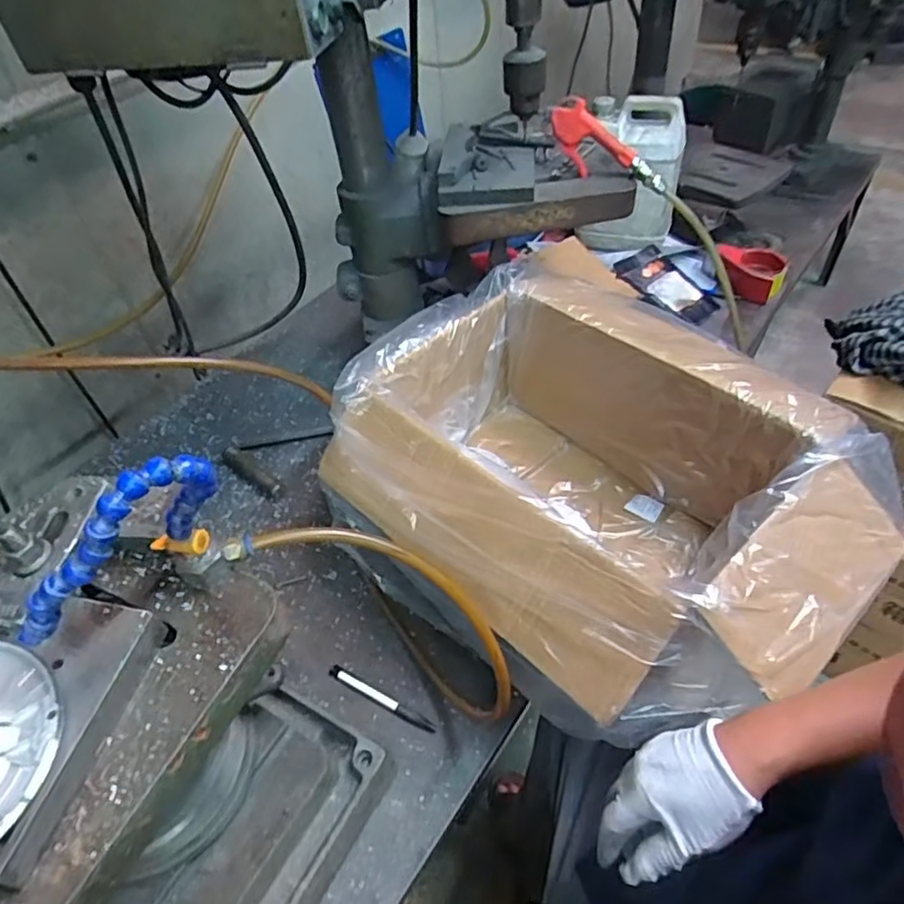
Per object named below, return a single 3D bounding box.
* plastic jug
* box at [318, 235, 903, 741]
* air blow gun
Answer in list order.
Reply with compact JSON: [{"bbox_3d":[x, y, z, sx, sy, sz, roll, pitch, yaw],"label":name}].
[{"bbox_3d":[0.334,-0.509,1.165,0.172,0.251,0.120,12,50,18],"label":"plastic jug"},{"bbox_3d":[0.163,0.037,0.739,0.451,0.230,0.574,-37,53,-24],"label":"box"},{"bbox_3d":[0.206,-0.398,0.824,0.173,0.066,0.034,36,57,3],"label":"air blow gun"}]

